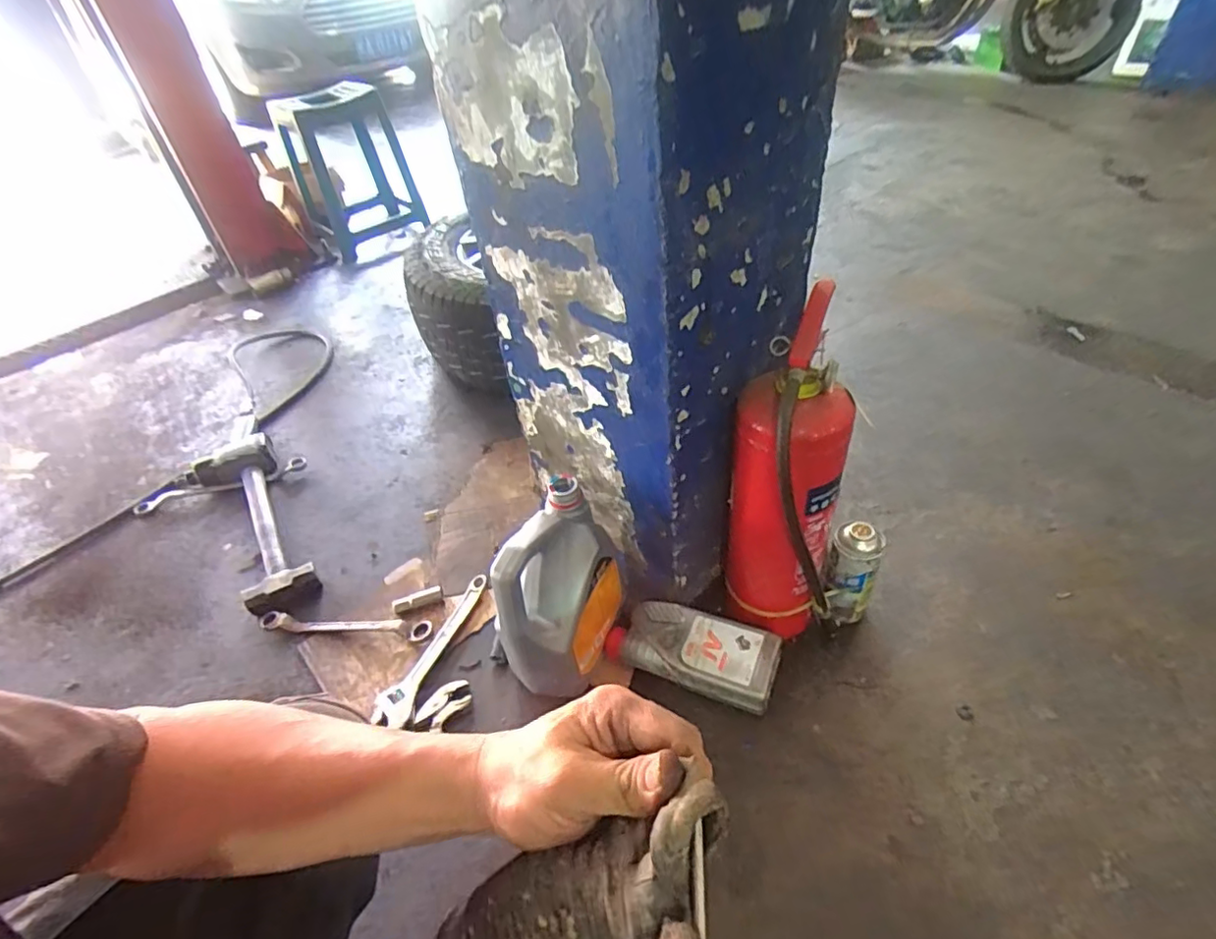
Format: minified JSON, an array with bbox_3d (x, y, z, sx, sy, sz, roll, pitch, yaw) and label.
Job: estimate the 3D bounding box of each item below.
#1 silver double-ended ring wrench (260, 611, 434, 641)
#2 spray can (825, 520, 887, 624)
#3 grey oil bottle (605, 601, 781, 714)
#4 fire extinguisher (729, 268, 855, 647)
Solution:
[{"bbox_3d":[-0.426,0.246,0.941,0.295,0.023,0.034,1,45,8],"label":"silver double-ended ring wrench"},{"bbox_3d":[0.338,0.154,0.826,0.063,0.173,0.063,-3,44,3],"label":"spray can"},{"bbox_3d":[0.122,0.254,0.821,0.218,0.058,0.116,11,47,17],"label":"grey oil bottle"},{"bbox_3d":[0.218,0.048,0.739,0.127,0.468,0.144,-16,45,-9],"label":"fire extinguisher"}]

